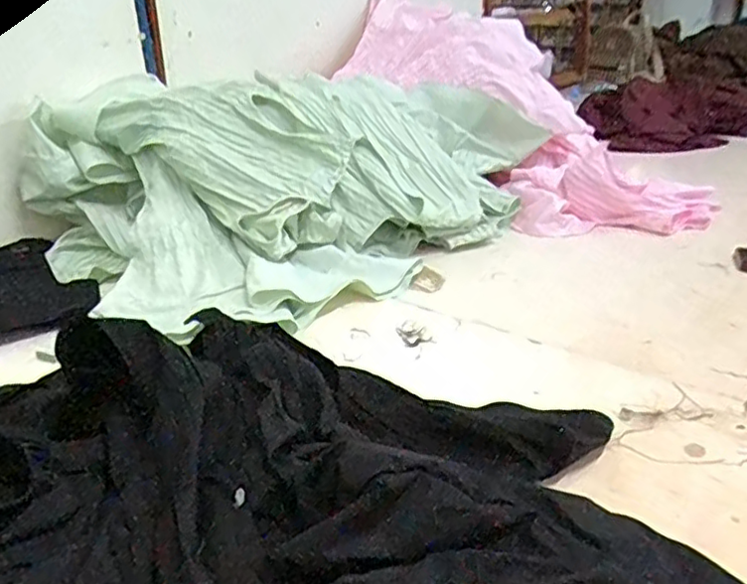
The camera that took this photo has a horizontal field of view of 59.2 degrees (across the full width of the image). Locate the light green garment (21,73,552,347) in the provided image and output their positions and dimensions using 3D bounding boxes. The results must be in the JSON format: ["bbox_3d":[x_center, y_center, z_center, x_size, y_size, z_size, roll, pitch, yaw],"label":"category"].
[{"bbox_3d":[-0.090,-0.242,1.178,0.586,0.207,0.901,20,32,38],"label":"light green garment"}]

